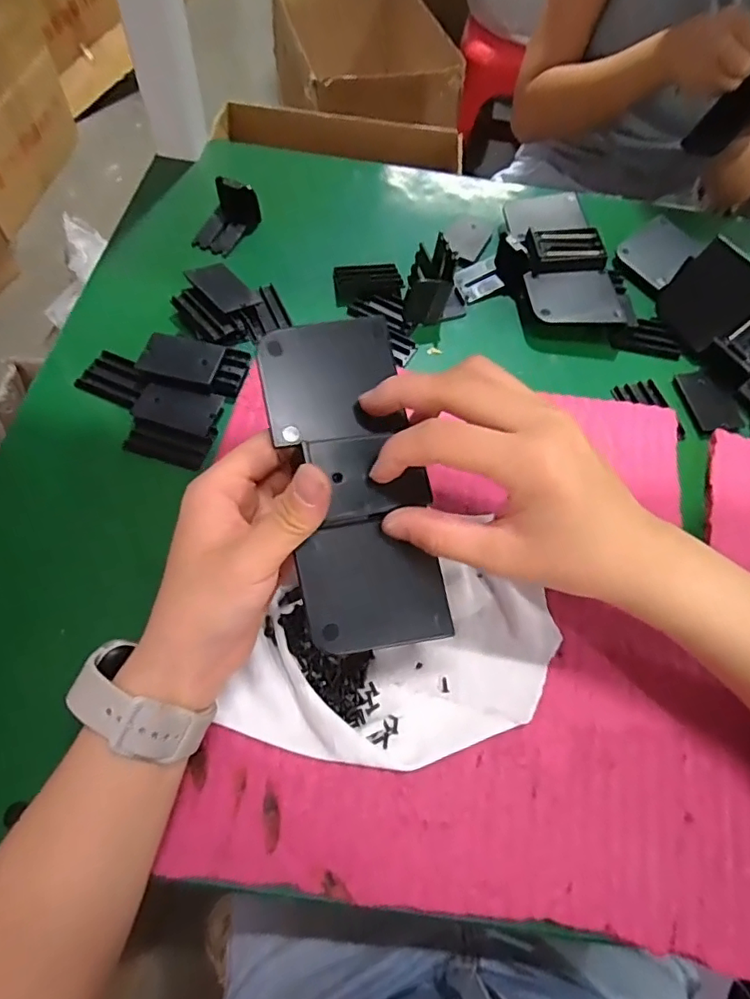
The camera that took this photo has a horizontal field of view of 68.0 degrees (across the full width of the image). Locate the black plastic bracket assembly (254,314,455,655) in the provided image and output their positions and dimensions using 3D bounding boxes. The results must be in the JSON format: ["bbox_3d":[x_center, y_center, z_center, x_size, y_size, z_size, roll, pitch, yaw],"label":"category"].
[{"bbox_3d":[-0.010,-0.010,0.265,0.067,0.017,0.158,-12,82,-9],"label":"black plastic bracket assembly"}]

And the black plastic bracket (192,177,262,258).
[{"bbox_3d":[-0.127,-0.240,0.473,0.044,0.033,0.058,26,63,9],"label":"black plastic bracket"}]

